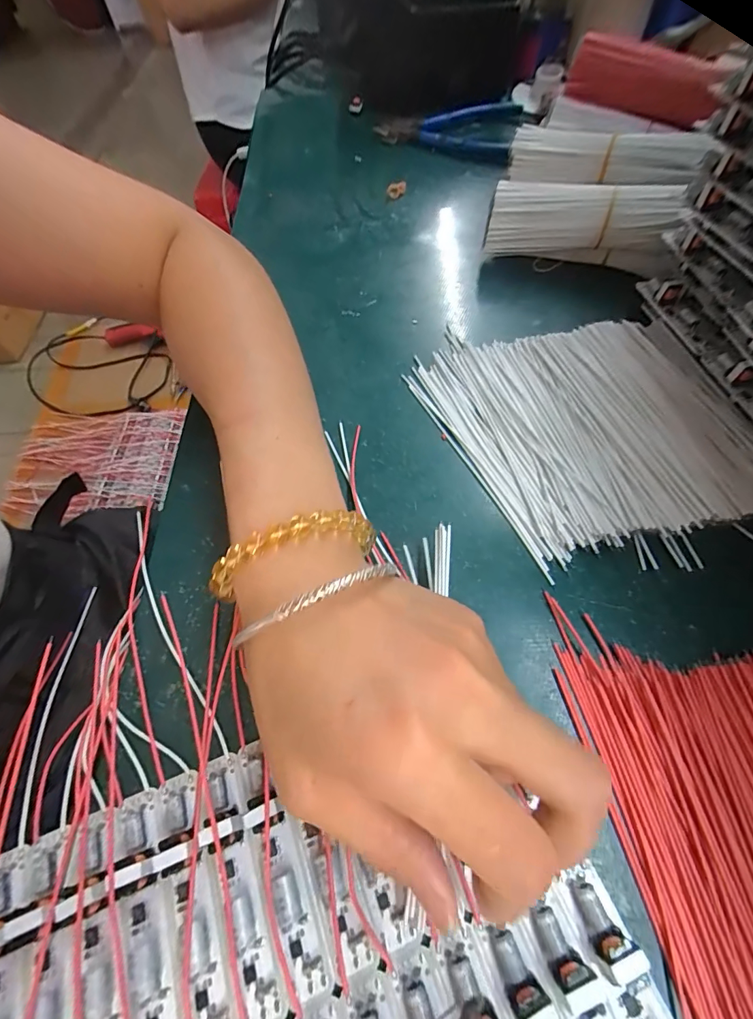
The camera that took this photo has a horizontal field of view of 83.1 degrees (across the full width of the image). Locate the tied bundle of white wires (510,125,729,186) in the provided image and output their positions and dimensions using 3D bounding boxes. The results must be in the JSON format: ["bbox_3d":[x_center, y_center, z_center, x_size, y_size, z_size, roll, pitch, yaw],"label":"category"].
[{"bbox_3d":[0.139,-0.218,0.263,0.113,0.022,0.029,25,65,17],"label":"tied bundle of white wires"}]

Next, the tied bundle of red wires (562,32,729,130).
[{"bbox_3d":[0.168,-0.264,0.264,0.095,0.034,0.024,11,60,-7],"label":"tied bundle of red wires"}]

